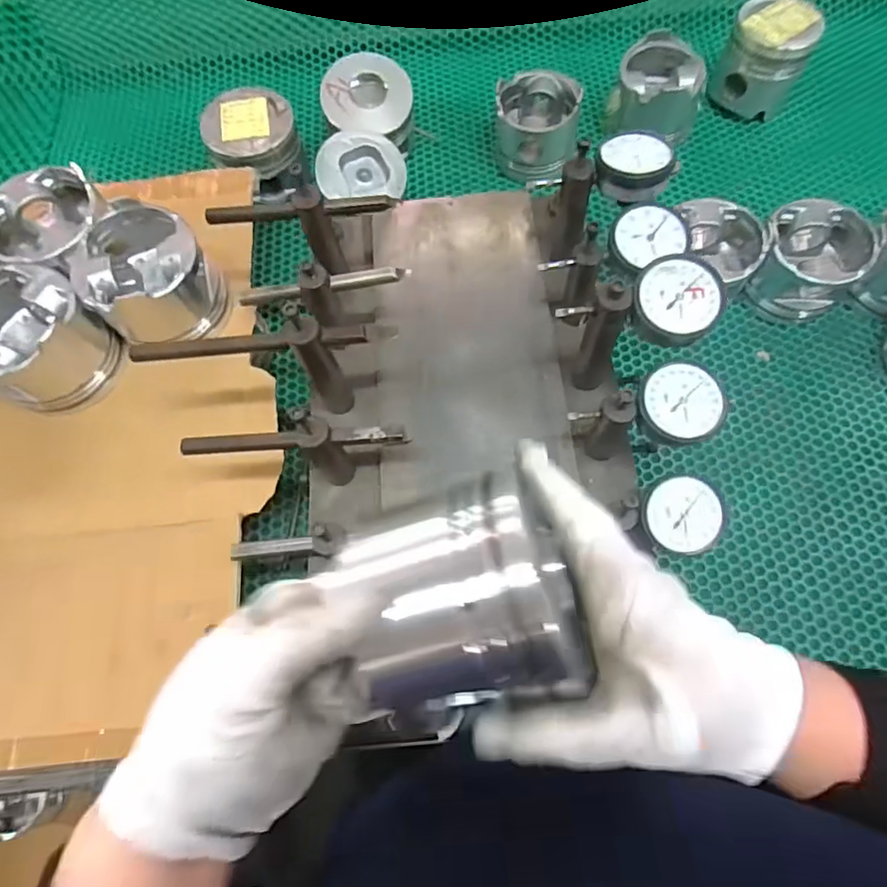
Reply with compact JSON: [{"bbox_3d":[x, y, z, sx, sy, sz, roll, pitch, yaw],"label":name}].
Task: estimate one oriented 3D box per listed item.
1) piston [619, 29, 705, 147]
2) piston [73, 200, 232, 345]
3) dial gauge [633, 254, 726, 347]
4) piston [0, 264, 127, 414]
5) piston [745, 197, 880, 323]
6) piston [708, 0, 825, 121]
[{"bbox_3d":[0.255,-0.411,0.669,0.097,0.086,0.097,-1,69,2],"label":"piston"},{"bbox_3d":[-0.256,-0.144,0.494,0.101,0.069,0.110,-42,73,-13],"label":"piston"},{"bbox_3d":[0.147,-0.088,0.360,0.052,0.027,0.058,29,73,12],"label":"dial gauge"},{"bbox_3d":[-0.334,-0.083,0.467,0.101,0.080,0.095,-1,69,2],"label":"piston"},{"bbox_3d":[0.376,-0.190,0.589,0.102,0.092,0.095,-1,69,2],"label":"piston"},{"bbox_3d":[0.382,-0.459,0.673,0.091,0.094,0.091,-1,69,2],"label":"piston"}]

